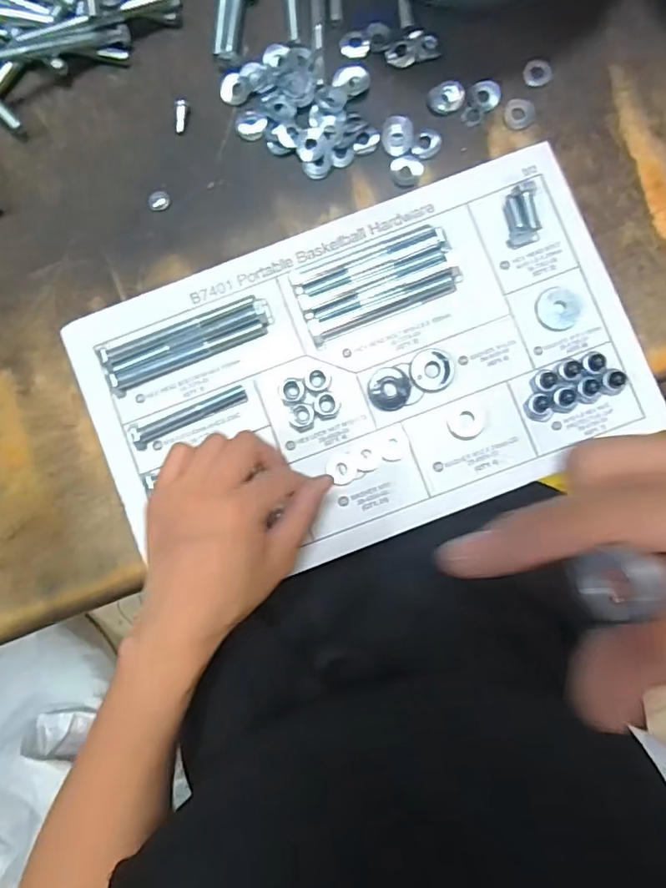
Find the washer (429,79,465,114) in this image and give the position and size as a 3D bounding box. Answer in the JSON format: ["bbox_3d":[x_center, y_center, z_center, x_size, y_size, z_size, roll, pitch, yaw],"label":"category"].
[{"bbox_3d":[0.084,-0.255,0.396,0.026,0.004,0.022,-11,87,2],"label":"washer"}]

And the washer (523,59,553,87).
[{"bbox_3d":[0.149,-0.270,0.392,0.019,0.004,0.020,0,87,2],"label":"washer"}]

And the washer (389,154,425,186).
[{"bbox_3d":[0.054,-0.198,0.392,0.024,0.004,0.021,-15,86,2],"label":"washer"}]

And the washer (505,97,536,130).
[{"bbox_3d":[0.135,-0.239,0.390,0.021,0.004,0.021,5,87,3],"label":"washer"}]

